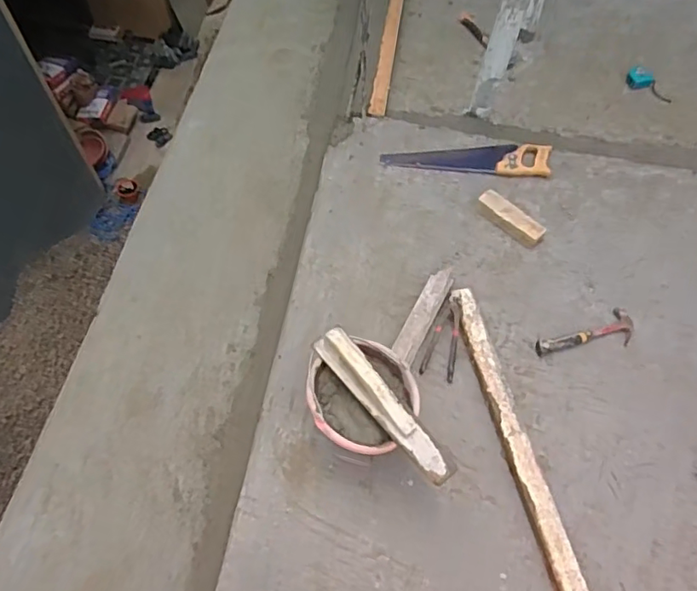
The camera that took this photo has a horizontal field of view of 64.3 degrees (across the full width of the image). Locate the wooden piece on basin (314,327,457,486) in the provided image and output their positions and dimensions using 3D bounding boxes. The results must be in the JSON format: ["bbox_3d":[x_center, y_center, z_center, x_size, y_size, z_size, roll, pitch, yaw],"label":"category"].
[{"bbox_3d":[0.077,0.219,1.159,0.068,0.063,0.388,-36,67,-20],"label":"wooden piece on basin"}]

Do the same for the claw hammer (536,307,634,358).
[{"bbox_3d":[0.628,0.113,1.451,0.280,0.025,0.092,-18,61,-13],"label":"claw hammer"}]

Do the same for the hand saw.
[{"bbox_3d":[0.388,-0.426,1.770,0.547,0.029,0.115,-4,59,-5],"label":"hand saw"}]

